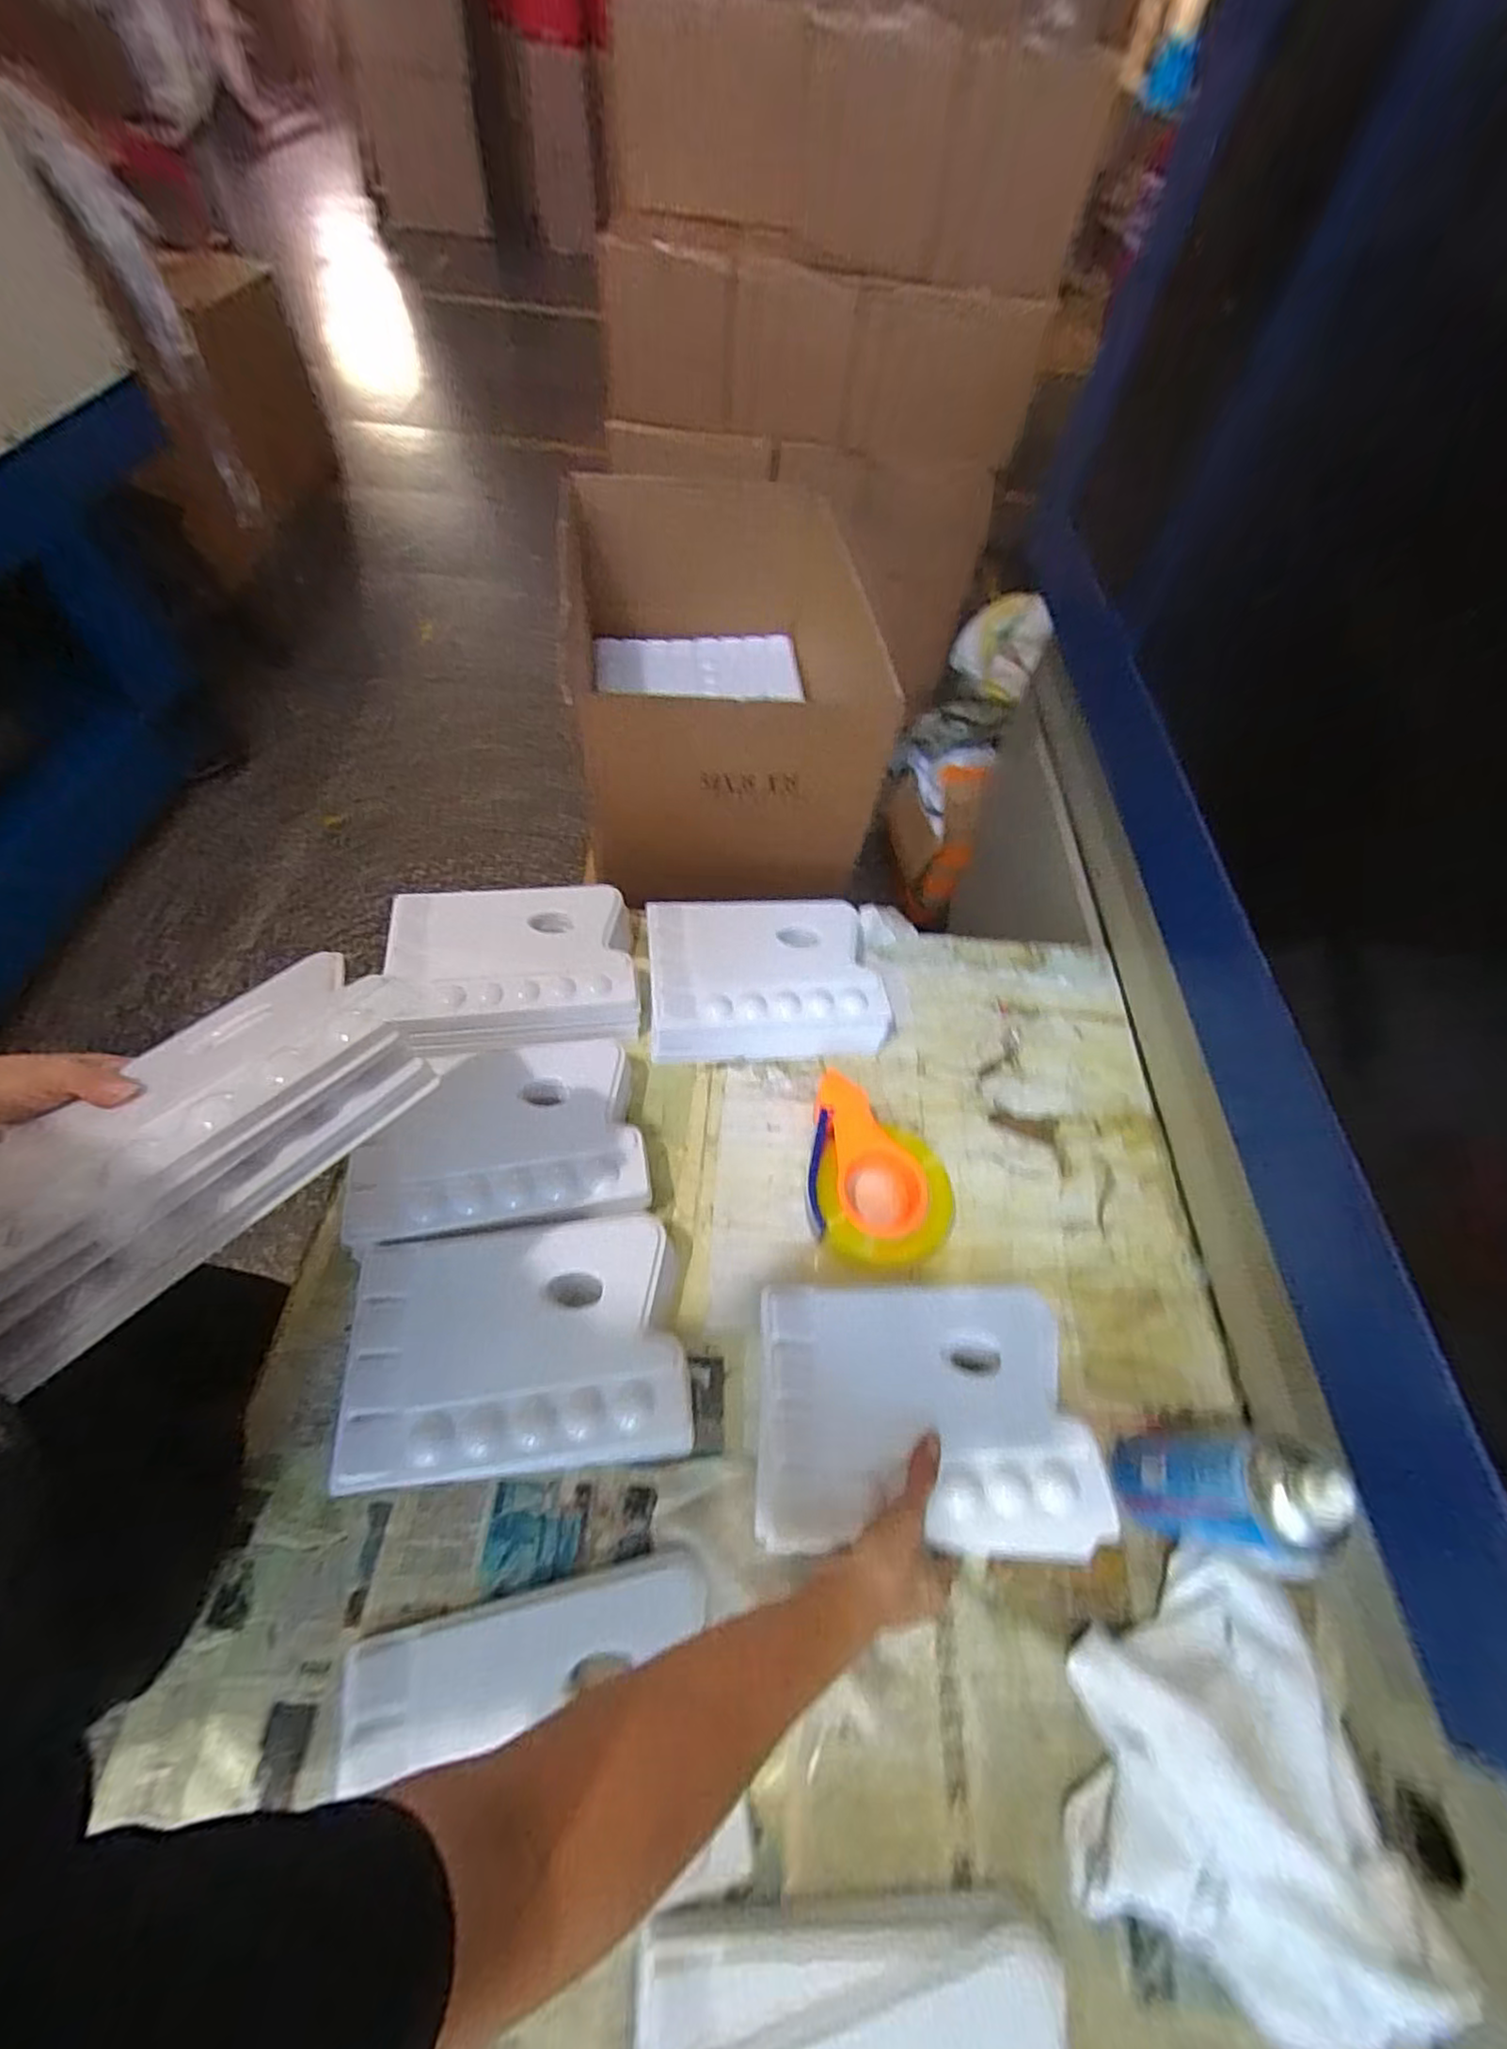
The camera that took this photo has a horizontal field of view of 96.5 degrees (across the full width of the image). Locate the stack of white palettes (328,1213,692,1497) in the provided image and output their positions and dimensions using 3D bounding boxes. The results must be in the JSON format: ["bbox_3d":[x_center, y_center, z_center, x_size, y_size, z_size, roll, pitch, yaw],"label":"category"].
[{"bbox_3d":[-0.176,0.251,0.527,0.241,0.061,0.178,-5,58,-7],"label":"stack of white palettes"}]

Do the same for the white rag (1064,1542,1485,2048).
[{"bbox_3d":[0.313,0.473,0.429,0.208,0.049,0.207,22,59,9],"label":"white rag"}]

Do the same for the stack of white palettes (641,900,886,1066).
[{"bbox_3d":[0.013,-0.051,0.726,0.241,0.072,0.170,-3,58,-6],"label":"stack of white palettes"}]

